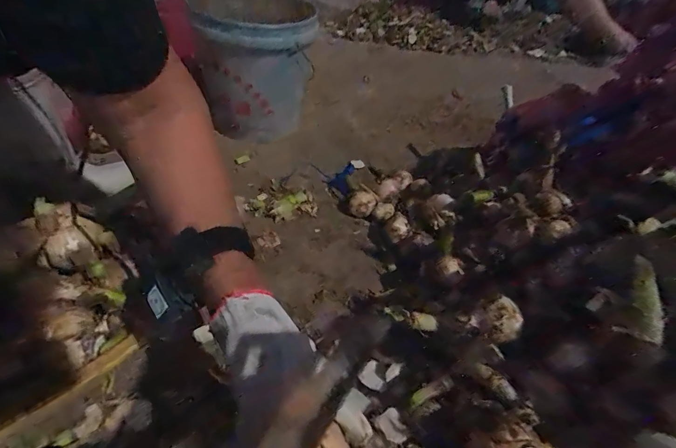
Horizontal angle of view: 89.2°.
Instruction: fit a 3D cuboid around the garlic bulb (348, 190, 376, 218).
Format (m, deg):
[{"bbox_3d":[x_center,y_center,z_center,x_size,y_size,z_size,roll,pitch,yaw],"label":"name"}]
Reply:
[{"bbox_3d":[0.046,-0.037,0.650,0.050,0.043,0.041,12,42,5],"label":"garlic bulb"}]

